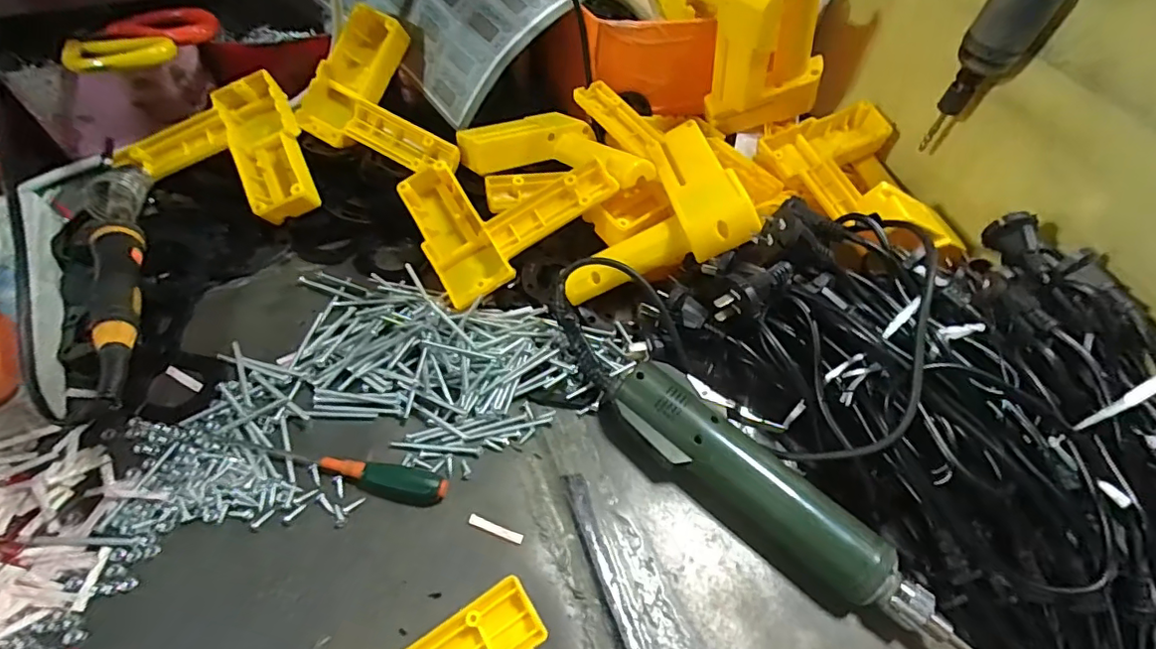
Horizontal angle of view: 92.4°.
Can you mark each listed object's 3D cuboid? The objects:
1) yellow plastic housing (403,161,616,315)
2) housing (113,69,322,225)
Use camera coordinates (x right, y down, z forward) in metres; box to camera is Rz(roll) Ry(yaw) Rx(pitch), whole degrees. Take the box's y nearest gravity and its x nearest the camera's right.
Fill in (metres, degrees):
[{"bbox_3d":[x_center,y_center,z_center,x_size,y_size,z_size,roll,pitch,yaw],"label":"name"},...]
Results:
[{"bbox_3d":[-0.056,-0.094,0.420,0.144,0.032,0.114,-36,67,-1],"label":"yellow plastic housing"},{"bbox_3d":[-0.290,-0.123,0.450,0.138,0.030,0.120,-26,79,-3],"label":"housing"}]

